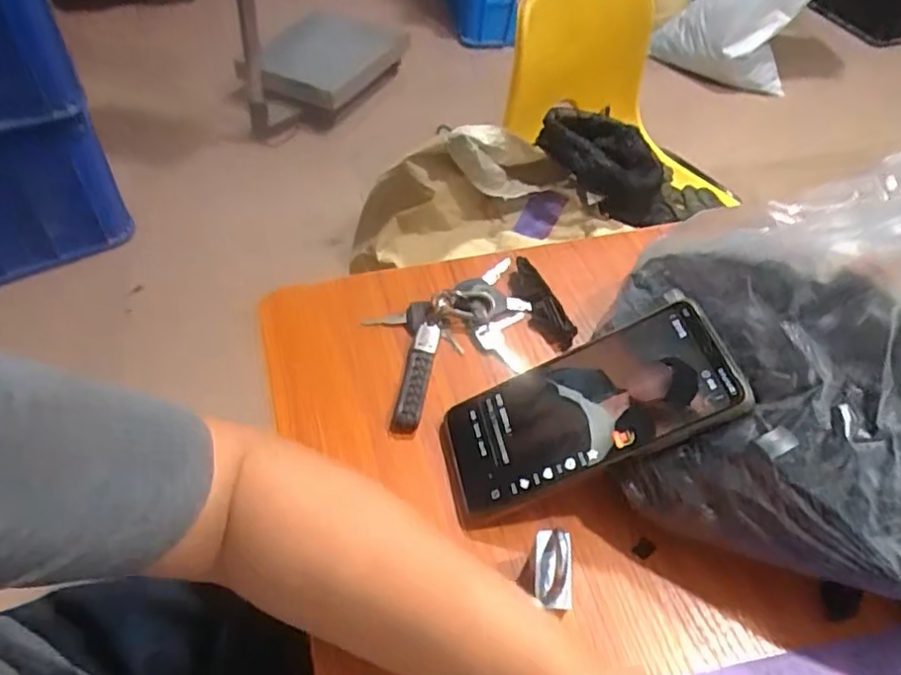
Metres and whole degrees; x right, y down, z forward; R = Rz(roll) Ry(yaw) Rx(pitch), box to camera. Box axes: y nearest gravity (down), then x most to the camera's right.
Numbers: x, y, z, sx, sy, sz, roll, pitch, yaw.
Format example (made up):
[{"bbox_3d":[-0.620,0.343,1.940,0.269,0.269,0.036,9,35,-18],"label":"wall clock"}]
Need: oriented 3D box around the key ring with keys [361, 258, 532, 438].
[{"bbox_3d":[0.004,0.000,0.453,0.141,0.025,0.095,-23,55,-22],"label":"key ring with keys"}]

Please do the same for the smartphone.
[{"bbox_3d":[0.075,0.043,0.374,0.169,0.010,0.078,-26,49,13],"label":"smartphone"}]

